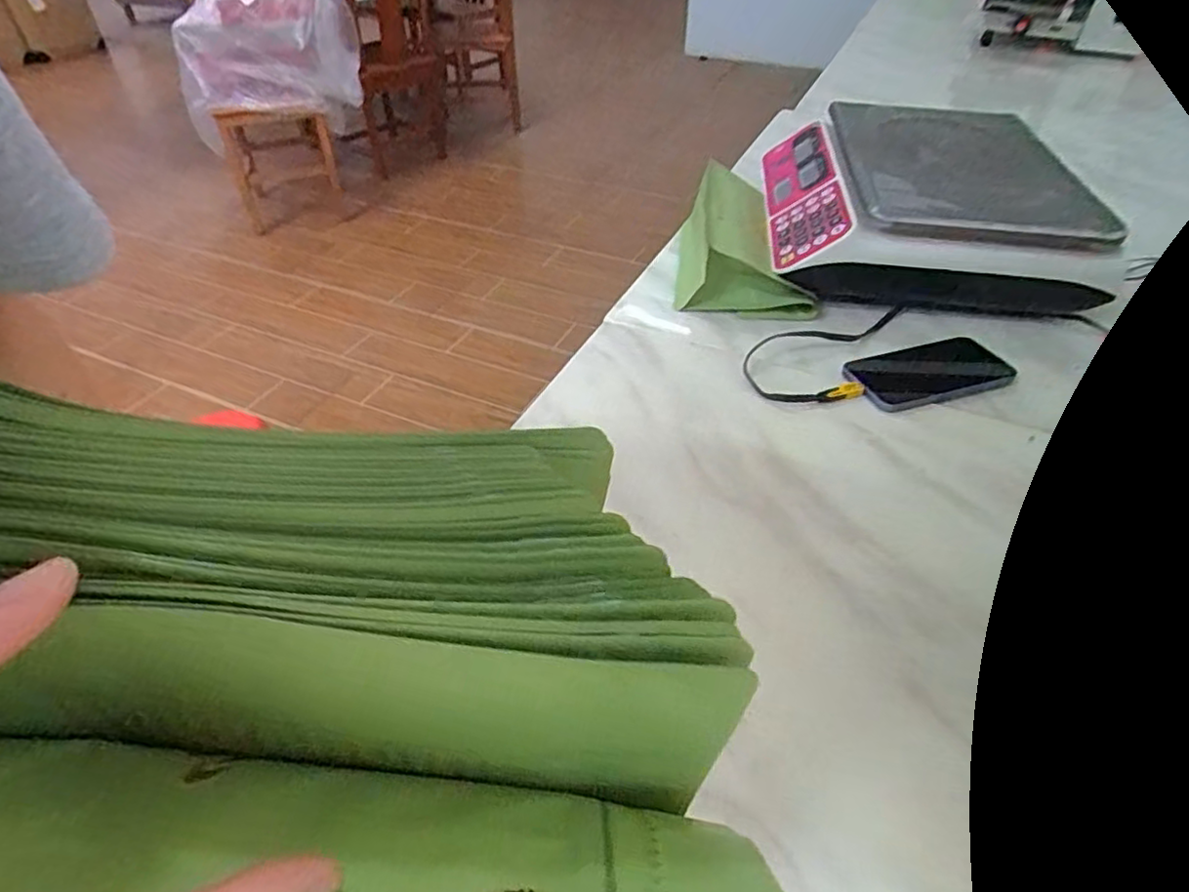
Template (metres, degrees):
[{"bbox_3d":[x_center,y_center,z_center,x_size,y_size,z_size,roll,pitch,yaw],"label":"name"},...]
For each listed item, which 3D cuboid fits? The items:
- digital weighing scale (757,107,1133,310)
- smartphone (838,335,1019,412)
[{"bbox_3d":[0.363,-0.291,0.782,0.313,0.126,0.355,5,42,7],"label":"digital weighing scale"},{"bbox_3d":[0.309,-0.072,0.620,0.145,0.008,0.077,-15,43,-15],"label":"smartphone"}]

